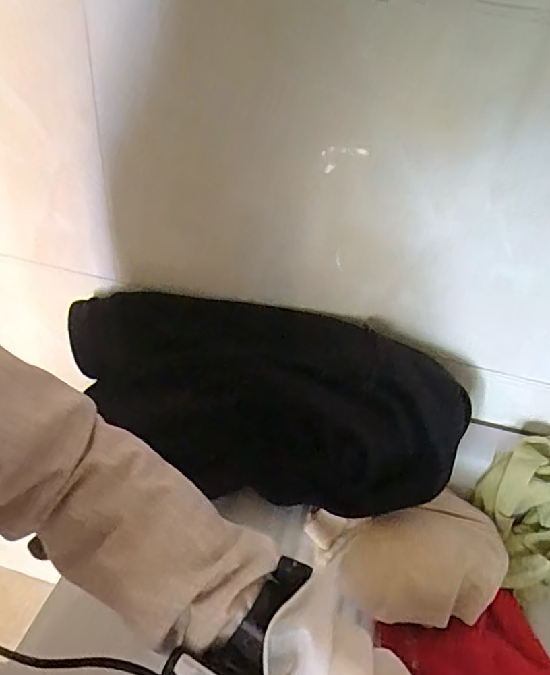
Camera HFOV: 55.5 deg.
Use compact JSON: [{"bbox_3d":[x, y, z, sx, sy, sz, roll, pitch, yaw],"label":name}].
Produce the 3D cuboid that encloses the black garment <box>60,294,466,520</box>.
[{"bbox_3d":[-0.026,0.055,0.518,0.377,0.126,0.146,14,41,9],"label":"black garment"}]

